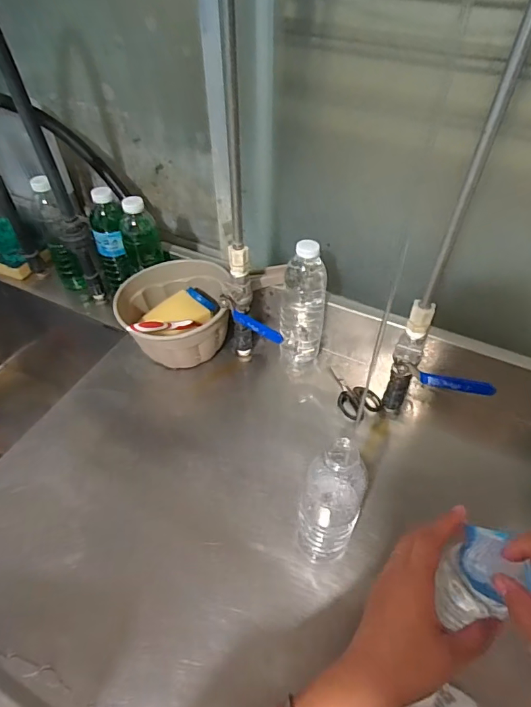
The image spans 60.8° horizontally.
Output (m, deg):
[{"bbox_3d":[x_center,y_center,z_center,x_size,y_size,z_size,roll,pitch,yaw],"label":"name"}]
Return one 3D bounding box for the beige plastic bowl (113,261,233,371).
[{"bbox_3d":[-0.146,-0.062,0.728,0.161,0.094,0.164,0,47,0],"label":"beige plastic bowl"}]

